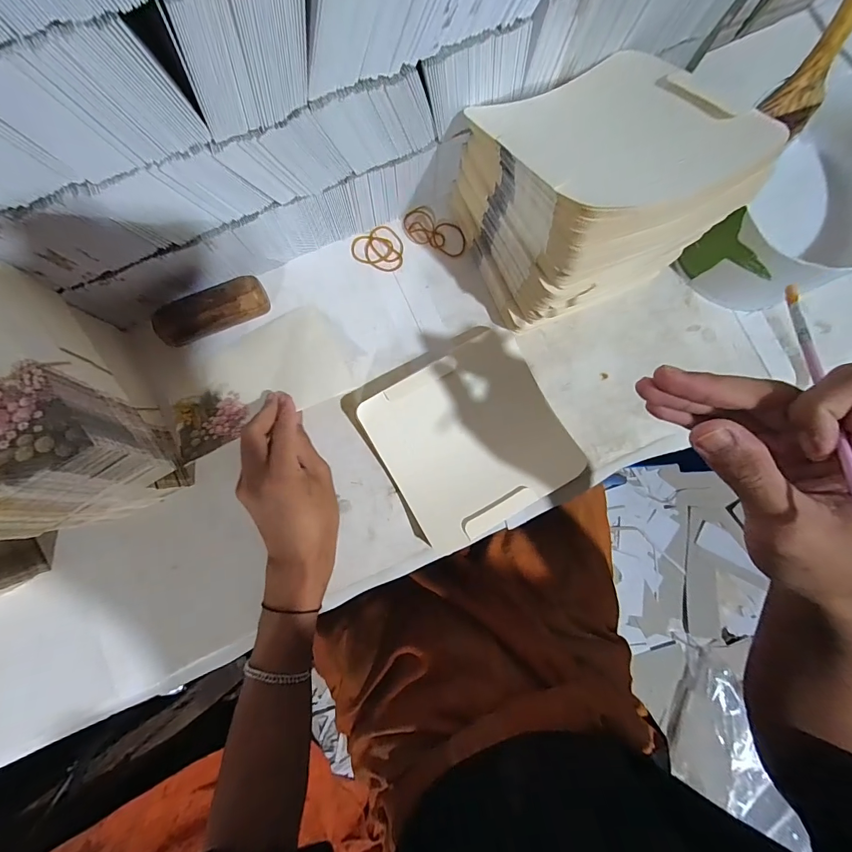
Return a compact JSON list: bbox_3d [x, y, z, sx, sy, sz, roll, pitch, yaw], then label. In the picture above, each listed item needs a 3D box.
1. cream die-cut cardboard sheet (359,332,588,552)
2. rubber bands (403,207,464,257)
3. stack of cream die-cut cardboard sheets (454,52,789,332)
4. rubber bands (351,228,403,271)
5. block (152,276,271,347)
[{"bbox_3d":[0.045,0.013,0.386,0.167,0.029,0.156,-30,86,-6],"label":"cream die-cut cardboard sheet"},{"bbox_3d":[0.008,-0.203,0.420,0.069,0.005,0.038,34,83,1],"label":"rubber bands"},{"bbox_3d":[0.134,-0.200,0.335,0.164,0.172,0.161,-23,85,-5],"label":"stack of cream die-cut cardboard sheets"},{"bbox_3d":[-0.048,-0.186,0.415,0.056,0.004,0.045,20,83,-1],"label":"rubber bands"},{"bbox_3d":[-0.199,-0.107,0.377,0.098,0.043,0.036,-27,86,-5],"label":"block"}]

